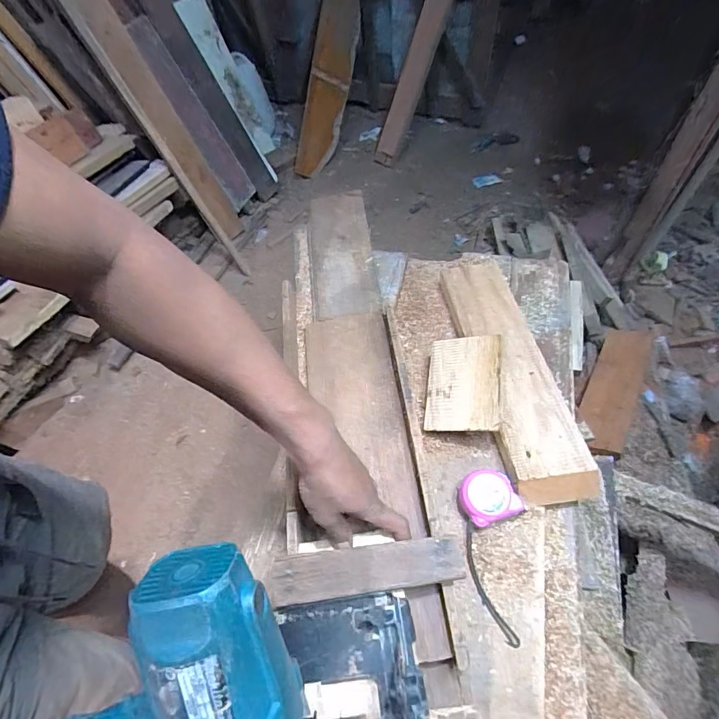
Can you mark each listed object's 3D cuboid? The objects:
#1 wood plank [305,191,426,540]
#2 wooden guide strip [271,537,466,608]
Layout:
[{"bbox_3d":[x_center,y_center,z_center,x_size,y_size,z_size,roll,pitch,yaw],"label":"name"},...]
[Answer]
[{"bbox_3d":[-0.025,-0.064,0.668,0.121,0.015,0.634,-12,54,7],"label":"wood plank"},{"bbox_3d":[0.008,0.212,0.429,0.189,0.011,0.043,-9,58,2],"label":"wooden guide strip"}]

